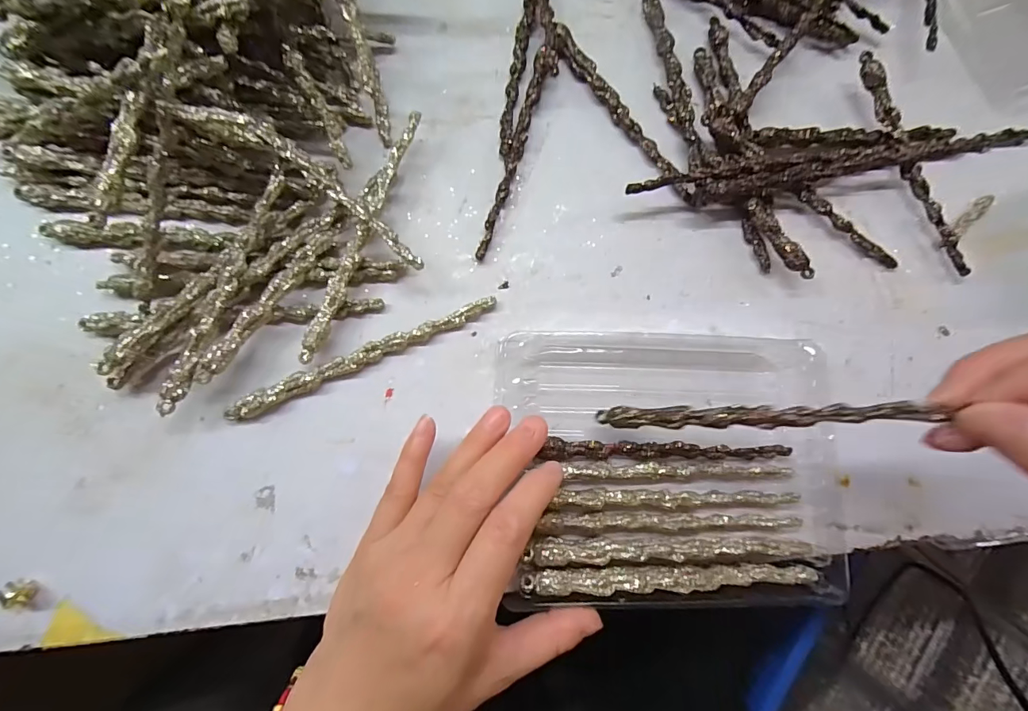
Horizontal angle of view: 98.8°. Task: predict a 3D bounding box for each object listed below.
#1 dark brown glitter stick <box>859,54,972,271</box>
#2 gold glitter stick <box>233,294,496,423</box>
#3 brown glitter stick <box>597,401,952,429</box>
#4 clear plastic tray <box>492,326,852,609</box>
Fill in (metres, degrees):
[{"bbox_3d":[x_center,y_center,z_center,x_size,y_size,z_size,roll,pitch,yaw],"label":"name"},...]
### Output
[{"bbox_3d":[0.258,-0.124,0.285,0.010,0.019,0.154,-20,83,-6],"label":"dark brown glitter stick"},{"bbox_3d":[-0.082,-0.001,0.246,0.153,0.013,0.012,-25,84,-7],"label":"gold glitter stick"},{"bbox_3d":[0.109,0.029,0.207,0.138,0.006,0.010,-5,81,25],"label":"brown glitter stick"},{"bbox_3d":[0.089,0.059,0.244,0.187,0.028,0.145,1,81,-3],"label":"clear plastic tray"}]

